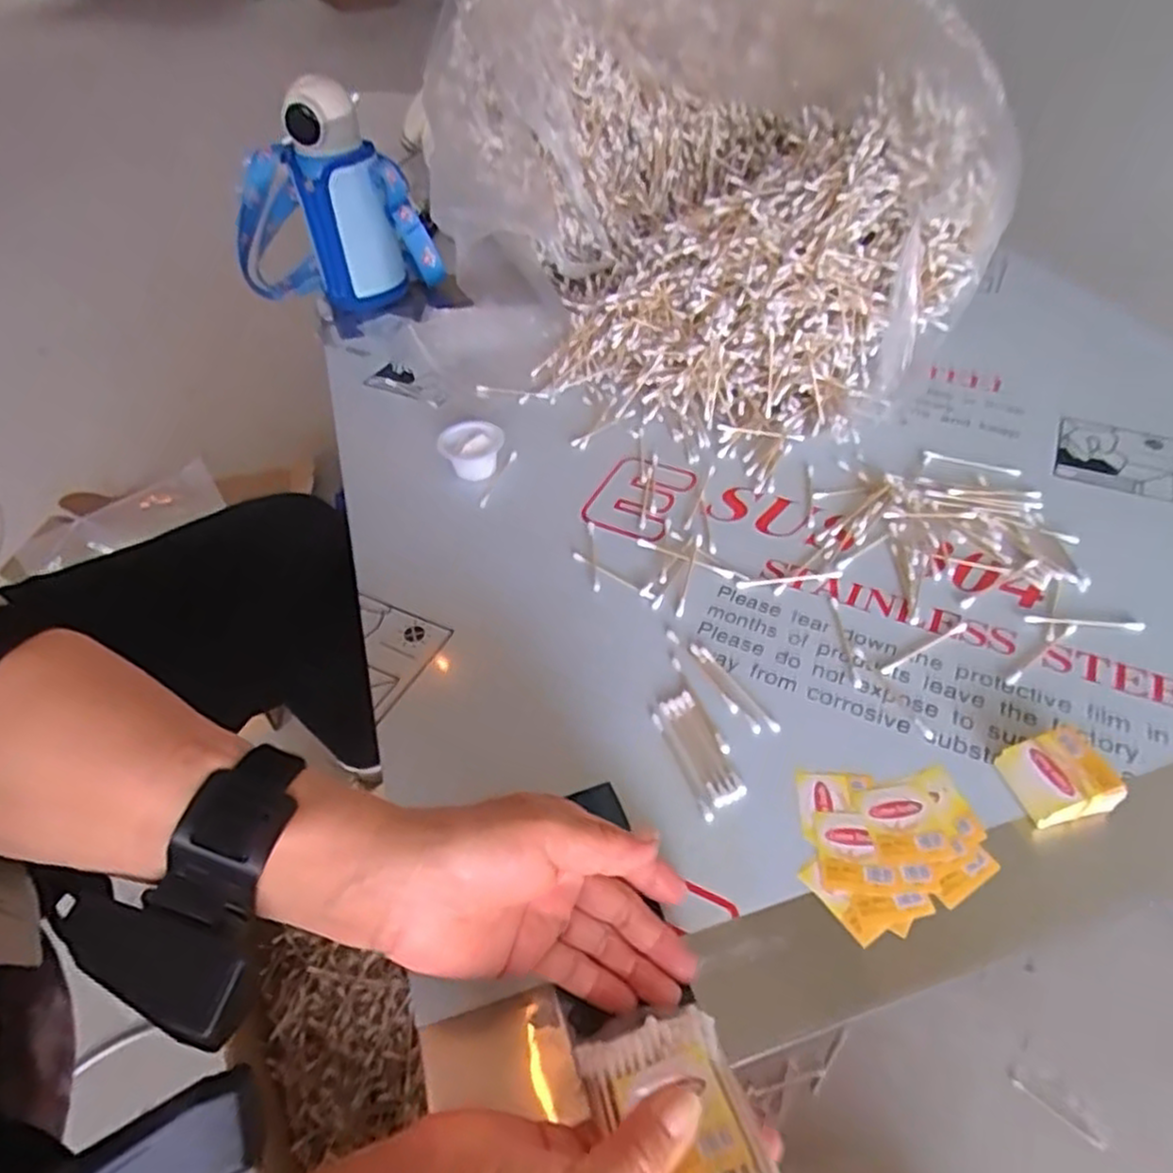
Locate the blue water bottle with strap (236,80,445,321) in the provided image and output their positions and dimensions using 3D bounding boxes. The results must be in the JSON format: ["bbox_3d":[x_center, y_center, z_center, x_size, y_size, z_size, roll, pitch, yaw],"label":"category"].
[{"bbox_3d":[-0.292,-0.412,0.789,0.211,0.195,0.110,26,53,26],"label":"blue water bottle with strap"}]

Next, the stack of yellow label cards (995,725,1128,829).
[{"bbox_3d":[0.255,0.103,0.397,0.046,0.024,0.043,-12,47,-8],"label":"stack of yellow label cards"}]

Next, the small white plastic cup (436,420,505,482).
[{"bbox_3d":[-0.095,-0.112,0.618,0.051,0.031,0.052,-2,46,2],"label":"small white plastic cup"}]

